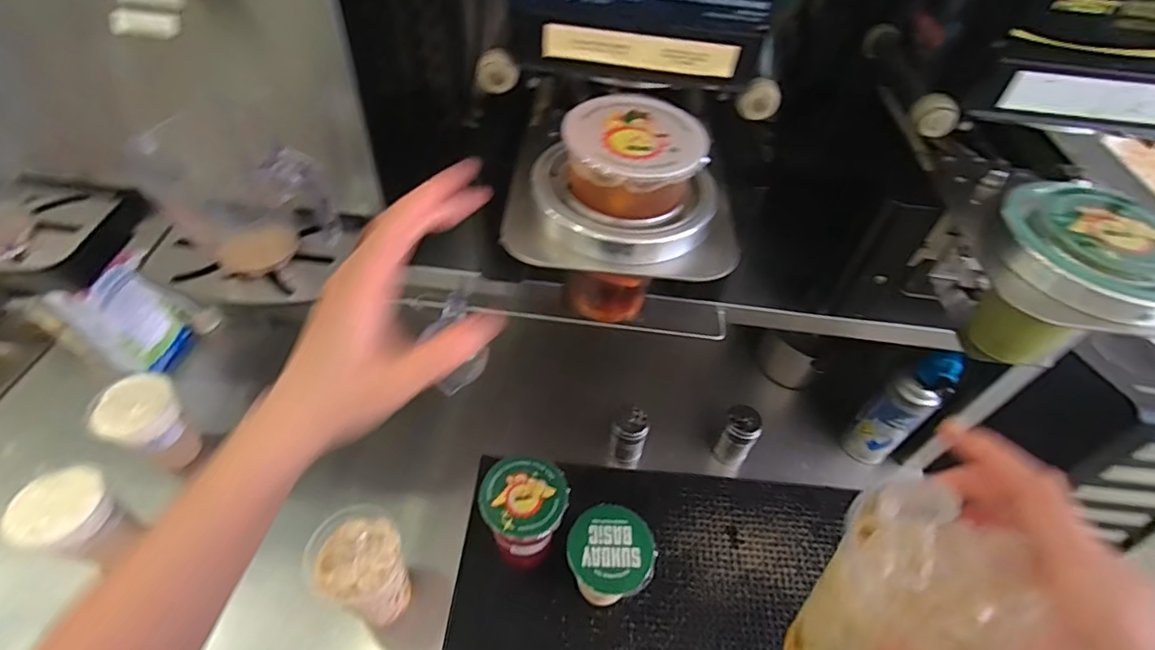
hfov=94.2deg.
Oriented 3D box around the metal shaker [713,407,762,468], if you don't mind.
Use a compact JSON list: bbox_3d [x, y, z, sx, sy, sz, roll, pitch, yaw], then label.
[{"bbox_3d":[0.231,0.166,0.783,0.050,0.109,0.046,3,49,-3],"label":"metal shaker"}]

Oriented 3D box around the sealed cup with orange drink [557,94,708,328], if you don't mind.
[{"bbox_3d":[0.032,-0.073,0.410,0.084,0.162,0.087,3,49,-3],"label":"sealed cup with orange drink"}]

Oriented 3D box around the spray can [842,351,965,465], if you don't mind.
[{"bbox_3d":[0.441,0.125,0.749,0.055,0.230,0.065,-31,59,-27],"label":"spray can"}]

